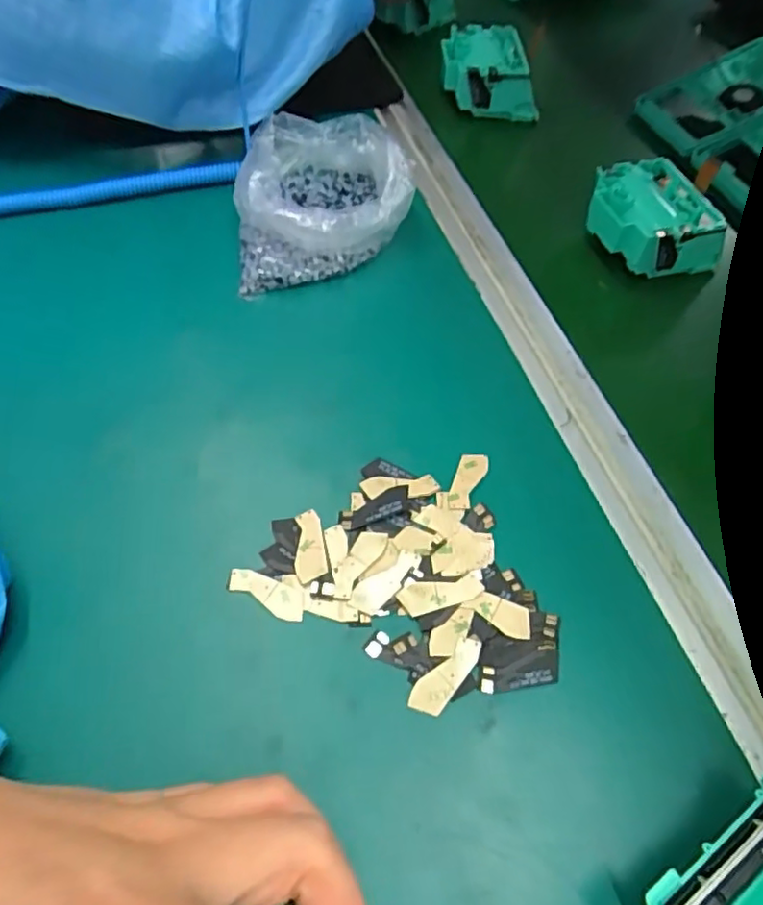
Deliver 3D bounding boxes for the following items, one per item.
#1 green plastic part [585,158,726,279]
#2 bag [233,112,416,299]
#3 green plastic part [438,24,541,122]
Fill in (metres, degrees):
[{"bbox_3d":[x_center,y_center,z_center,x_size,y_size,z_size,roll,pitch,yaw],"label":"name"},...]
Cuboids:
[{"bbox_3d":[0.179,-0.154,0.418,0.070,0.041,0.074,-19,58,-13],"label":"green plastic part"},{"bbox_3d":[-0.039,-0.169,0.407,0.115,0.054,0.135,-6,61,-6],"label":"bag"},{"bbox_3d":[0.088,-0.321,0.529,0.073,0.036,0.083,-6,56,-4],"label":"green plastic part"}]

